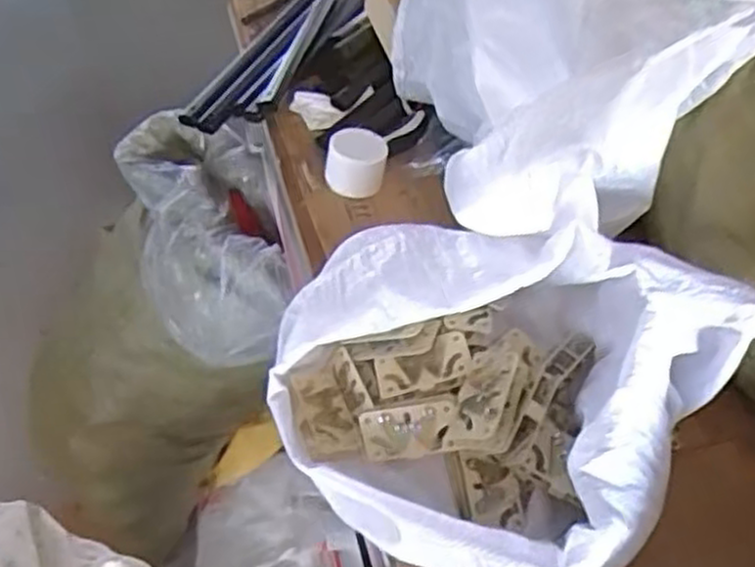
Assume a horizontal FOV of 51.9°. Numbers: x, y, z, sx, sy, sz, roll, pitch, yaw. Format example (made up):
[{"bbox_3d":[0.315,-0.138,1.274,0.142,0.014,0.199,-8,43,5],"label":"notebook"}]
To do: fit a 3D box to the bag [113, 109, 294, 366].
[{"bbox_3d":[-0.277,-0.076,1.233,0.221,0.151,0.421,-10,50,-12],"label":"bag"}]

